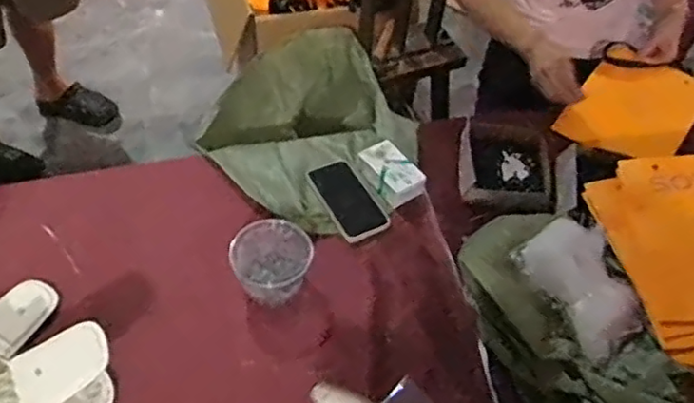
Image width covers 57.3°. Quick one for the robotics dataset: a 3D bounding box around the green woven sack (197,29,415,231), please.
[{"bbox_3d":[-0.083,-0.139,1.239,0.407,0.225,0.575,1,32,-5],"label":"green woven sack"}]

